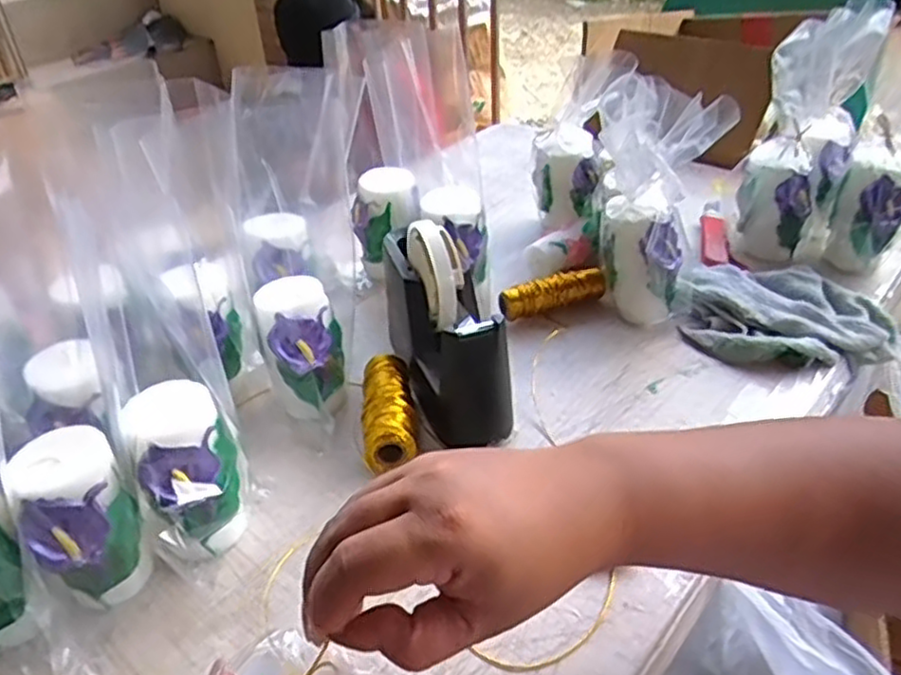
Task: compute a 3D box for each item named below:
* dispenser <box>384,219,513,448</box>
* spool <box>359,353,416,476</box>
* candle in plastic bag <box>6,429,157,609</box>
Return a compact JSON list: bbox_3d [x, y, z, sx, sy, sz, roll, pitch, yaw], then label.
[{"bbox_3d":[-0.008,-0.015,0.554,0.061,0.122,0.176,-15,38,-16],"label":"dispenser"},{"bbox_3d":[-0.049,0.052,0.541,0.038,0.030,0.105,-7,37,-5],"label":"spool"},{"bbox_3d":[-0.210,0.111,0.418,0.053,0.107,0.051,-22,41,-24],"label":"candle in plastic bag"}]

